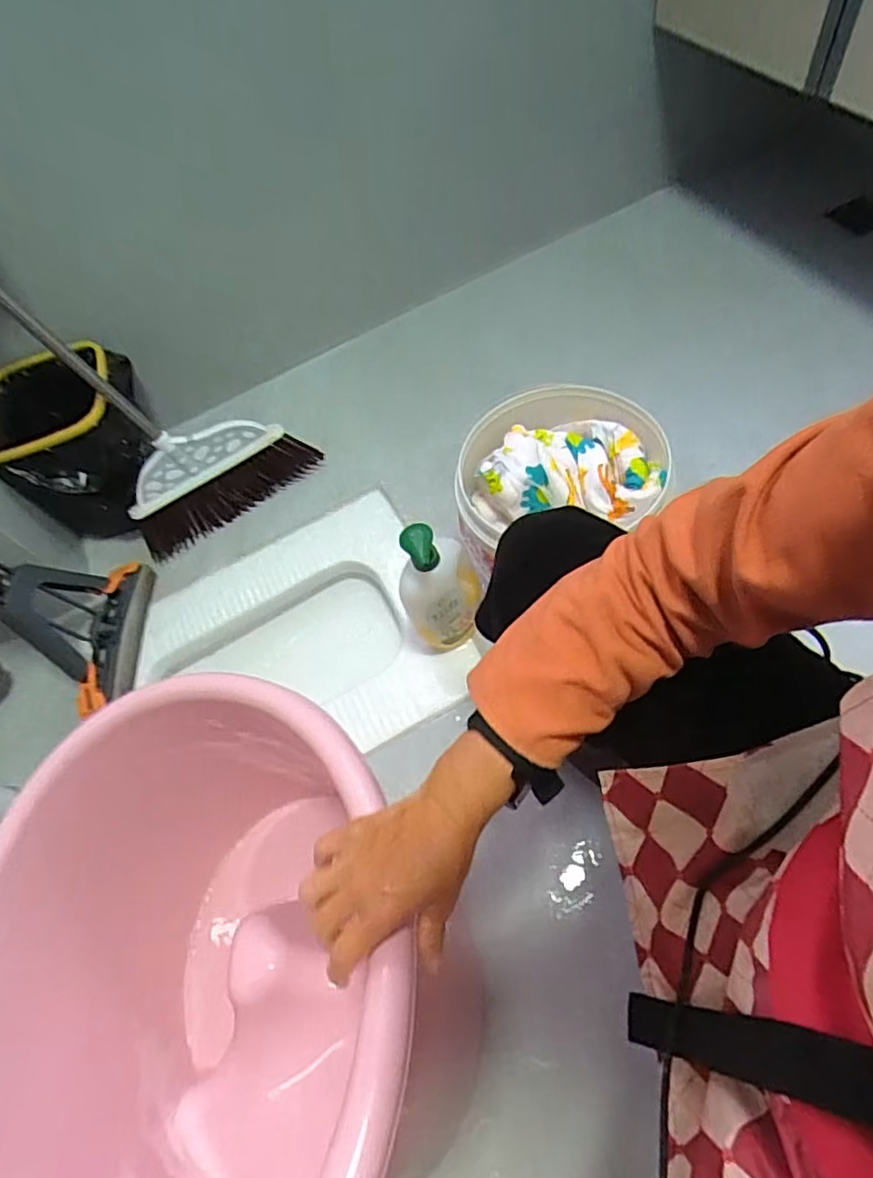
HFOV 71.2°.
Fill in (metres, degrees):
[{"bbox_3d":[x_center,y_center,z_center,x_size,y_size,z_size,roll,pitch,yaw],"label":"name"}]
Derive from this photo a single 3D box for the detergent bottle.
[{"bbox_3d":[0.007,0.008,0.867,0.125,0.265,0.068,-29,60,-20],"label":"detergent bottle"}]

